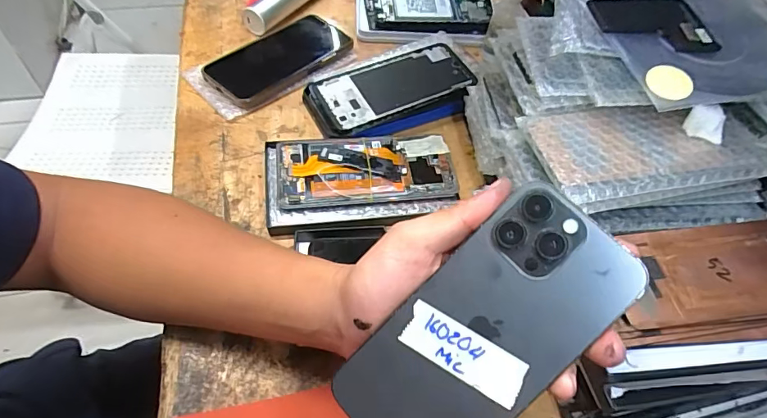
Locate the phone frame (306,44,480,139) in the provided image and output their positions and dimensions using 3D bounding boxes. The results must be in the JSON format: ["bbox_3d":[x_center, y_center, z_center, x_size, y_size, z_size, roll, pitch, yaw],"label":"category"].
[{"bbox_3d":[0.009,-0.132,0.489,0.171,0.013,0.083,-18,57,-17],"label":"phone frame"}]

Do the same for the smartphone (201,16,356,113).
[{"bbox_3d":[-0.114,-0.175,0.529,0.176,0.013,0.087,-36,64,-27],"label":"smartphone"}]

